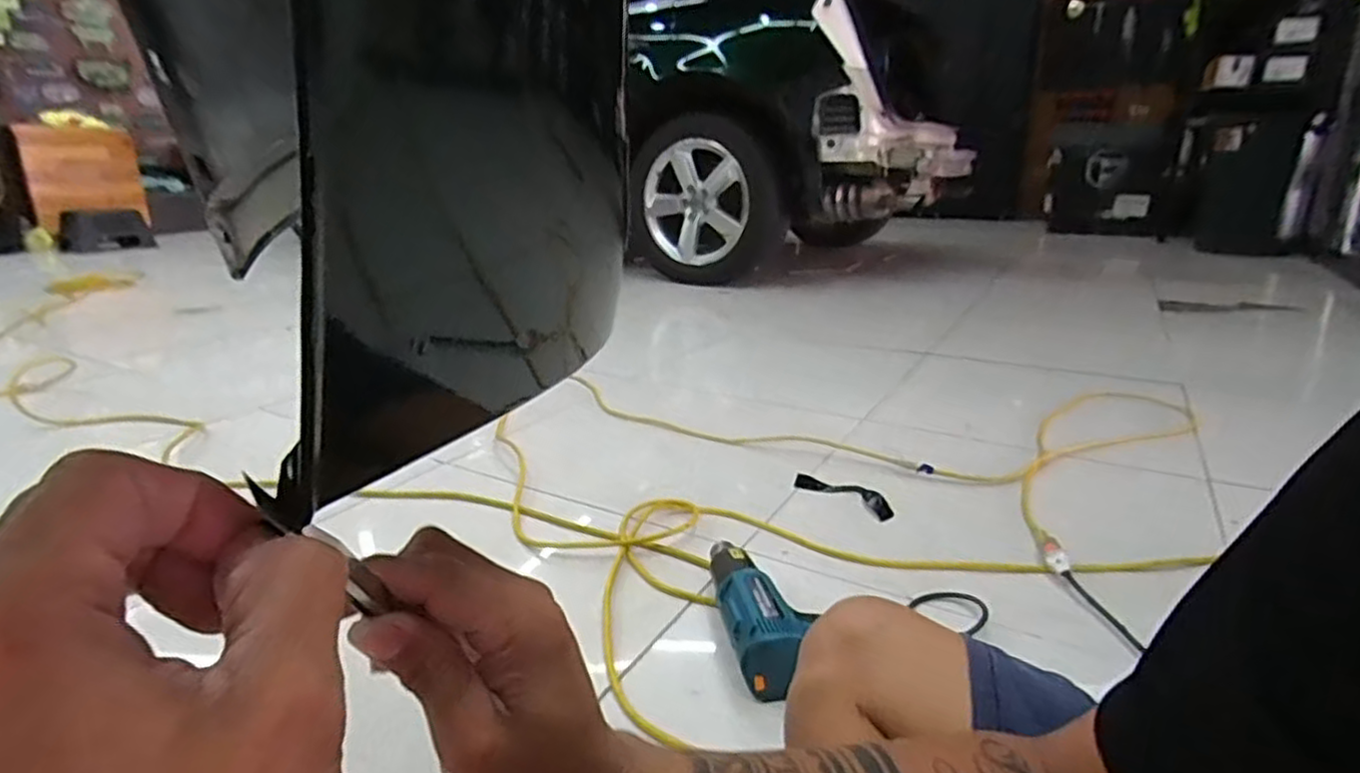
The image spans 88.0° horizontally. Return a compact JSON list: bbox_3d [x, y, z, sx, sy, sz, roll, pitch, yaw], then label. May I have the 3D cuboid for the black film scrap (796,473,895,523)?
[{"bbox_3d":[0.276,0.175,1.159,0.167,0.026,0.060,14,23,40],"label":"black film scrap"}]

